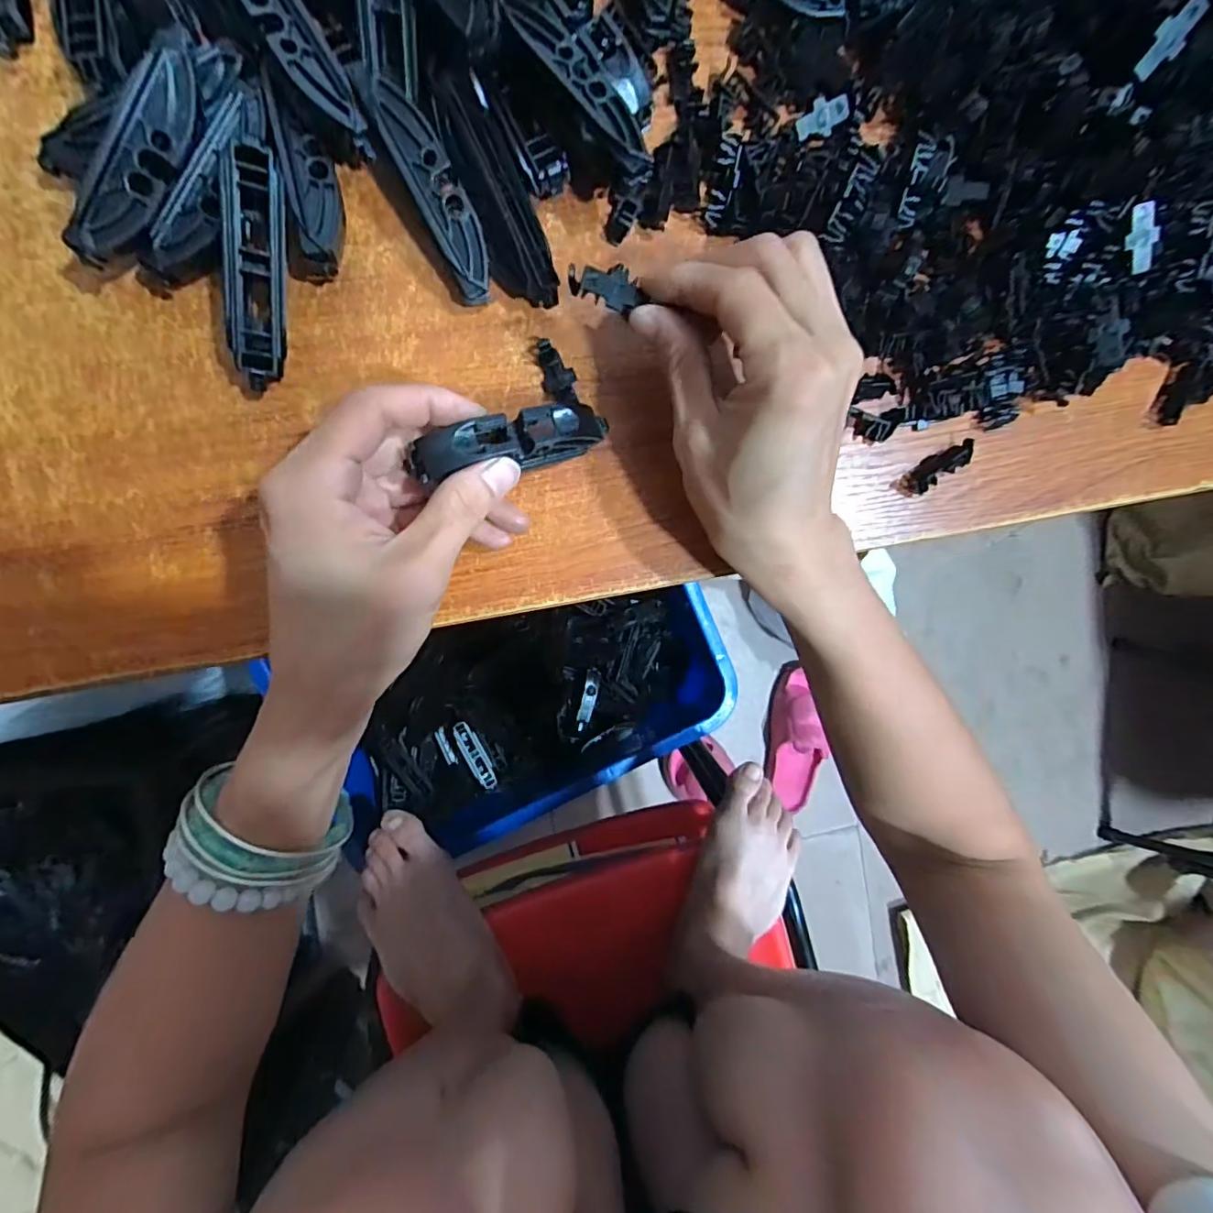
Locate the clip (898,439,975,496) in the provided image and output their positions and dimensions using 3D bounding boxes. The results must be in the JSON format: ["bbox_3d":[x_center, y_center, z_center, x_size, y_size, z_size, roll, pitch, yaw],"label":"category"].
[{"bbox_3d":[0.155,-0.065,0.261,0.038,0.008,0.012,-34,99,-4],"label":"clip"}]

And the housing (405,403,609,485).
[{"bbox_3d":[-0.033,-0.062,0.208,0.076,0.013,0.019,-18,98,-25],"label":"housing"}]

